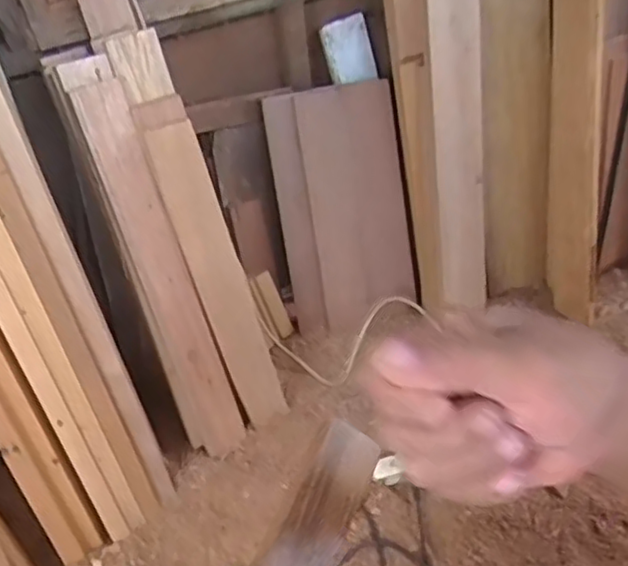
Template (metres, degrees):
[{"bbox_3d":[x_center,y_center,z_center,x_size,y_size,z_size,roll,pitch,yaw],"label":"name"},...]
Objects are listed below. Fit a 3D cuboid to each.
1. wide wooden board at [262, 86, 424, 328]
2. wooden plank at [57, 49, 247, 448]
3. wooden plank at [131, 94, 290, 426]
[{"bbox_3d":[0.069,-0.173,1.623,0.301,0.575,0.031,-9,20,5],"label":"wide wooden board"},{"bbox_3d":[-0.283,-0.019,1.300,0.105,0.815,0.049,-22,24,-16],"label":"wooden plank"},{"bbox_3d":[-0.185,-0.015,1.320,0.104,0.702,0.039,-26,28,-19],"label":"wooden plank"}]

